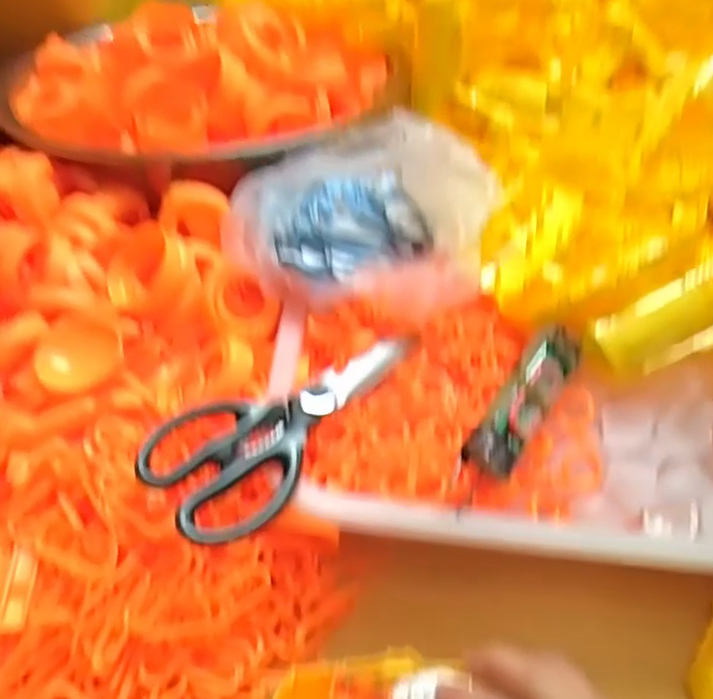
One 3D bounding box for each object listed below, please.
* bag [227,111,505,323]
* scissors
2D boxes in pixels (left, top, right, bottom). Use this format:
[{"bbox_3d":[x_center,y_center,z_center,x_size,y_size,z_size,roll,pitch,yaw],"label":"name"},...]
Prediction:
[{"bbox_3d":[0.012,-0.096,0.453,0.159,0.062,0.138,27,53,21],"label":"bag"},{"bbox_3d":[-0.040,0.035,0.411,0.083,0.012,0.186,36,57,27],"label":"scissors"}]

